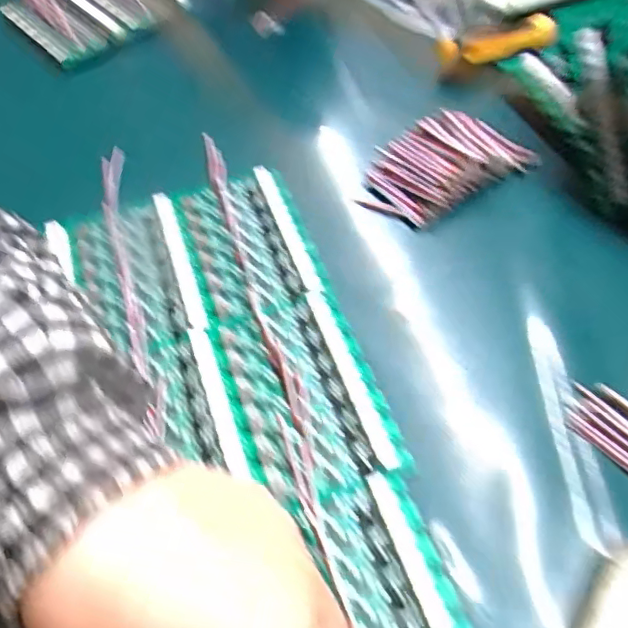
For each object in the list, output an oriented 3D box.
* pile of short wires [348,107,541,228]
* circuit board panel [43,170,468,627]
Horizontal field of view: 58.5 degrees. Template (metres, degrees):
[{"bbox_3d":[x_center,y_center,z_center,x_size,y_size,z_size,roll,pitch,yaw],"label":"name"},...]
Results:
[{"bbox_3d":[0.080,-0.092,0.338,0.098,0.026,0.057,-29,60,-15],"label":"pile of short wires"},{"bbox_3d":[-0.062,0.059,0.257,0.186,0.009,0.302,-16,57,-6],"label":"circuit board panel"}]

